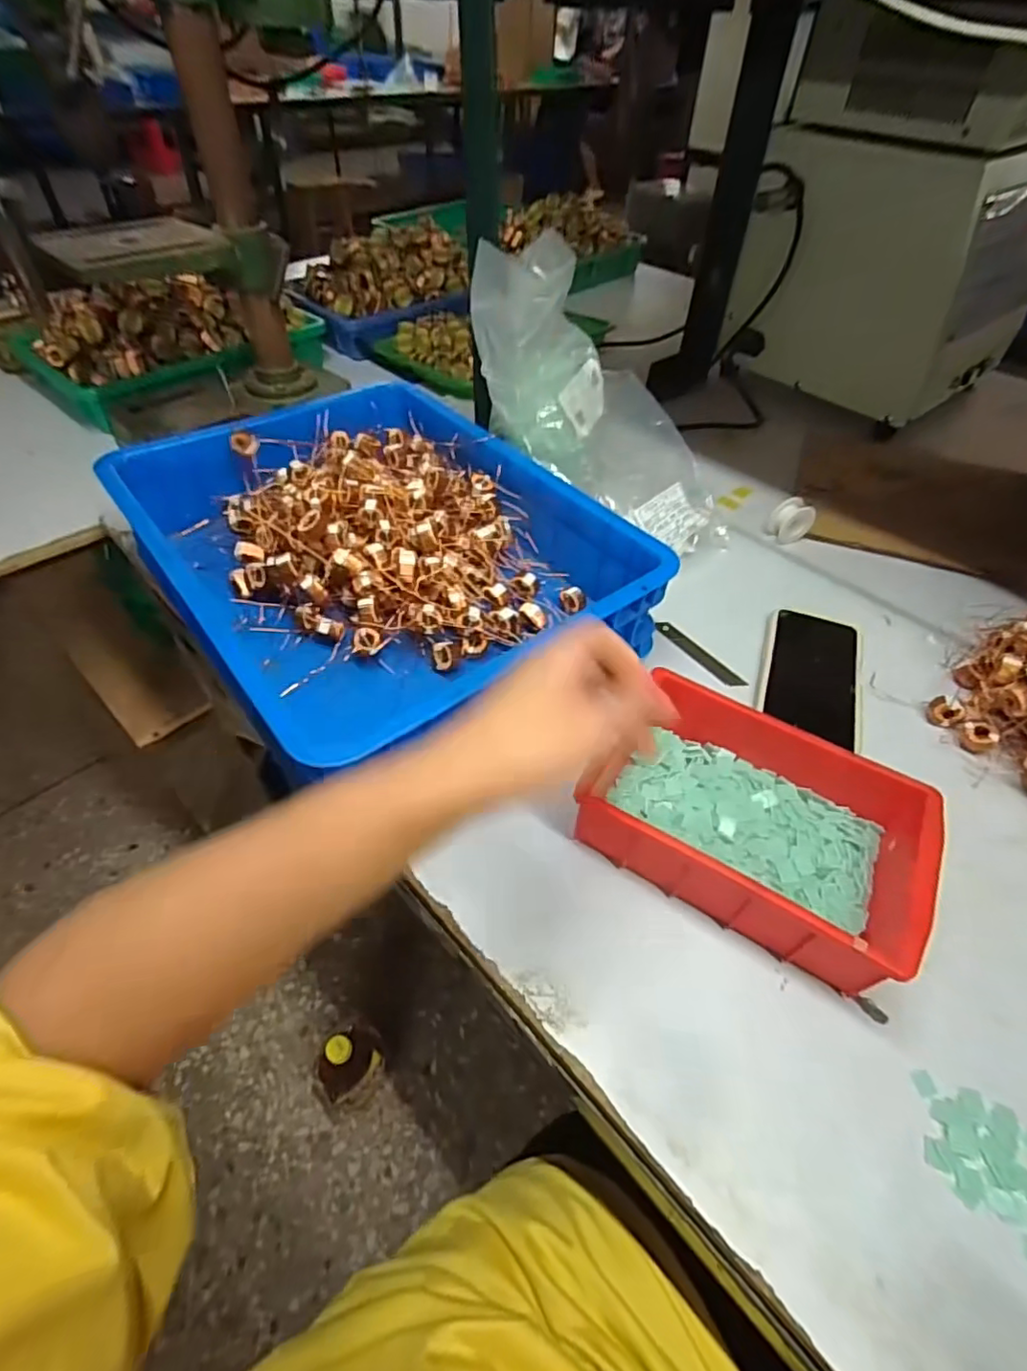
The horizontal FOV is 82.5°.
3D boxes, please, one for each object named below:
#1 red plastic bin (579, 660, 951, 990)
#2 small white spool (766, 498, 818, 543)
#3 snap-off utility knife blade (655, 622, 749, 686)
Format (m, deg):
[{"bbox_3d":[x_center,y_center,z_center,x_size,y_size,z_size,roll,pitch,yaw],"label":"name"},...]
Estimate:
[{"bbox_3d":[0.155,0.085,0.388,0.199,0.066,0.136,27,54,20],"label":"red plastic bin"},{"bbox_3d":[0.306,-0.183,0.640,0.039,0.037,0.032,-19,53,-18],"label":"small white spool"},{"bbox_3d":[0.169,-0.029,0.535,0.019,0.005,0.097,-29,59,-29],"label":"snap-off utility knife blade"}]

